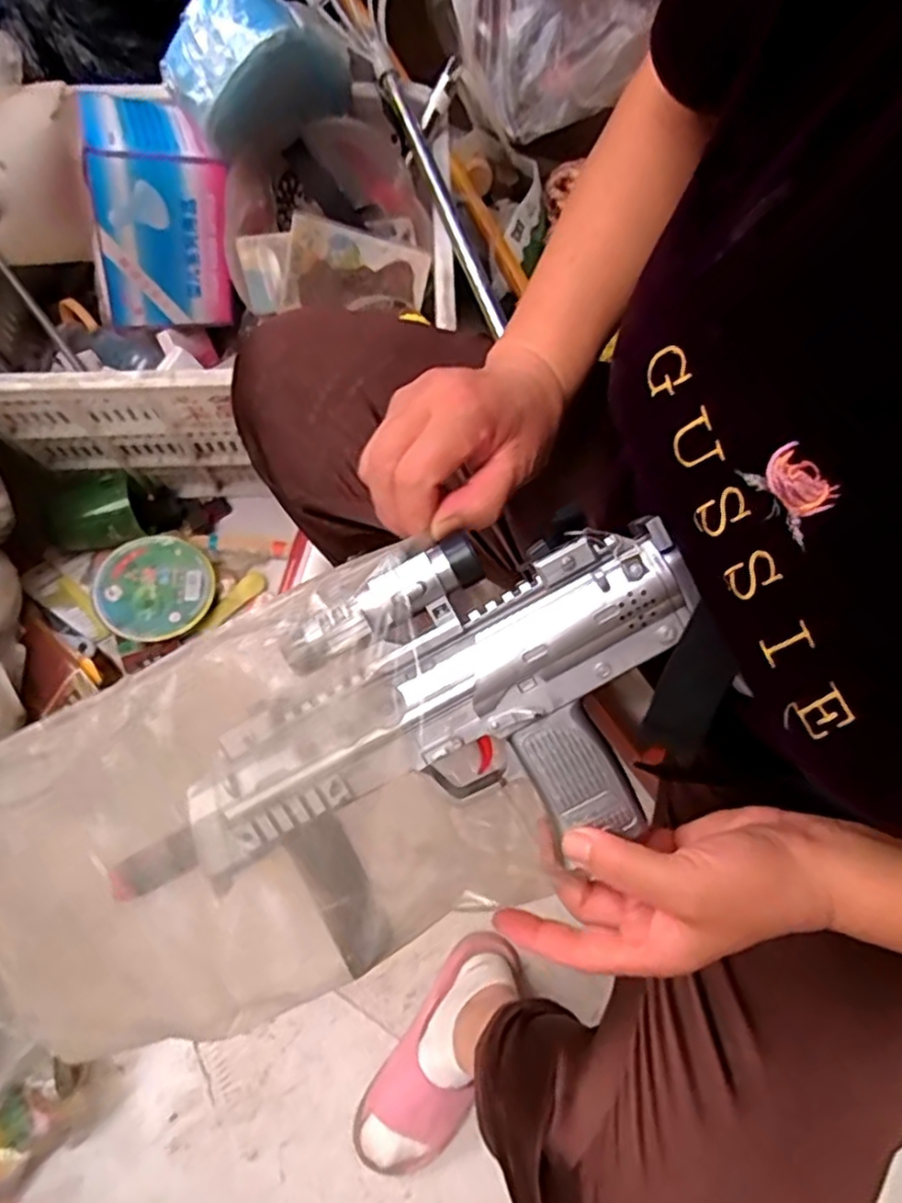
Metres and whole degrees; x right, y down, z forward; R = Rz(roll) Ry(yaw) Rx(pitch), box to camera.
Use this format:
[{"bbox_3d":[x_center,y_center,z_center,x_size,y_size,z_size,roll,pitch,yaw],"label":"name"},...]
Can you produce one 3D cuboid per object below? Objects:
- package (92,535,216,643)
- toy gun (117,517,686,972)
[{"bbox_3d":[-0.360,-0.017,0.861,0.131,0.031,0.131,0,75,-1],"label":"package"},{"bbox_3d":[-0.017,0.071,0.339,0.297,0.044,0.148,-32,78,2],"label":"toy gun"}]

